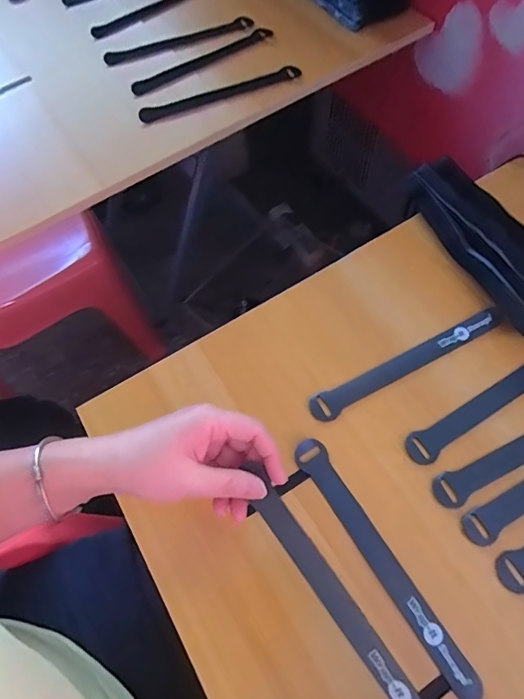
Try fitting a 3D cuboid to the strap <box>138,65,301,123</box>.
[{"bbox_3d":[-0.046,-0.299,0.513,0.201,0.006,0.021,-24,65,-8],"label":"strap"}]

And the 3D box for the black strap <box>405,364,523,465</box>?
[{"bbox_3d":[0.206,0.037,0.373,0.199,0.004,0.024,-29,65,-10],"label":"black strap"}]

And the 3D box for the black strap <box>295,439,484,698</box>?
[{"bbox_3d":[0.087,0.153,0.326,0.024,0.010,0.195,-31,66,-11],"label":"black strap"}]

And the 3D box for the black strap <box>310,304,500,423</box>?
[{"bbox_3d":[0.131,0.010,0.389,0.197,0.004,0.023,-27,65,-12],"label":"black strap"}]

